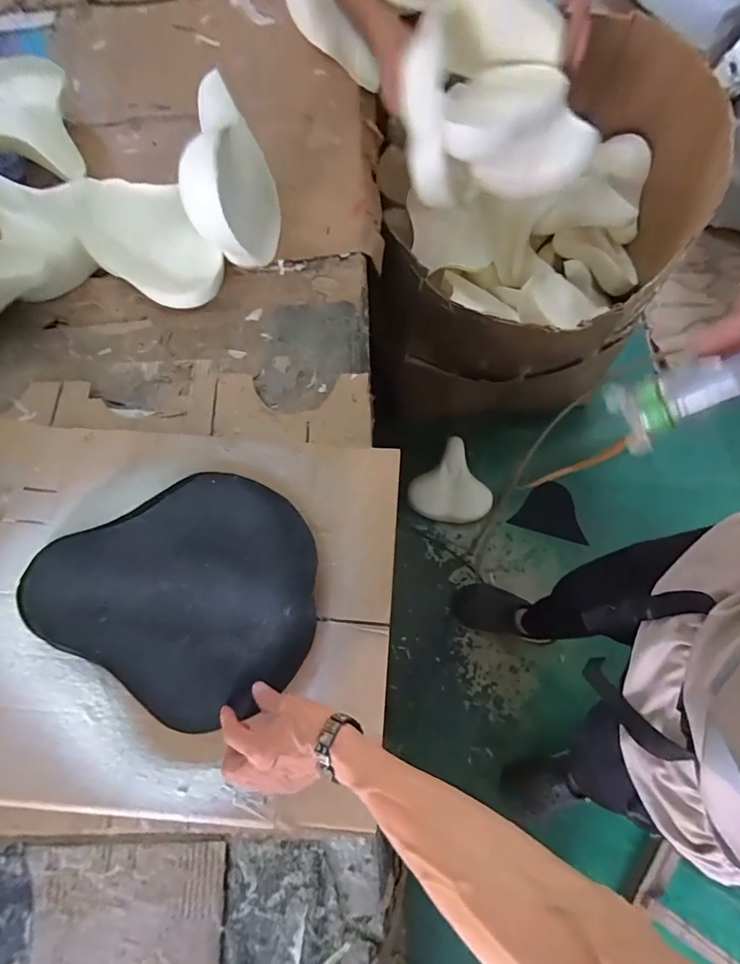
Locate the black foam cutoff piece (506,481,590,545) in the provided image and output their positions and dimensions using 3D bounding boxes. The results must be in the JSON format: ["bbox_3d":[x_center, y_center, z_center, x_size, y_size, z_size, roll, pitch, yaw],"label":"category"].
[{"bbox_3d":[0.532,0.079,1.352,0.205,0.007,0.148,16,82,3],"label":"black foam cutoff piece"}]

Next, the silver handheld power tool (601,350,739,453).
[{"bbox_3d":[0.184,-0.056,0.213,0.030,0.136,0.035,-2,72,-41],"label":"silver handheld power tool"}]

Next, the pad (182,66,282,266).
[{"bbox_3d":[-0.203,-0.458,0.681,0.093,0.181,0.212,1,74,2],"label":"pad"}]

